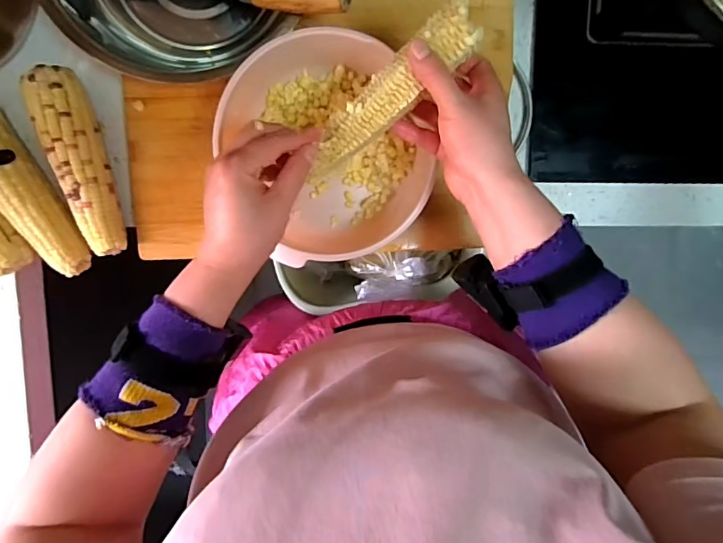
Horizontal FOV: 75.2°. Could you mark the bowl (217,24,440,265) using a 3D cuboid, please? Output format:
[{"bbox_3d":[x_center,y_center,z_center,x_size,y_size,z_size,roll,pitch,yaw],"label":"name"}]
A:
[{"bbox_3d":[-0.033,-0.119,0.468,0.189,0.085,0.230,-22,98,-1],"label":"bowl"}]

